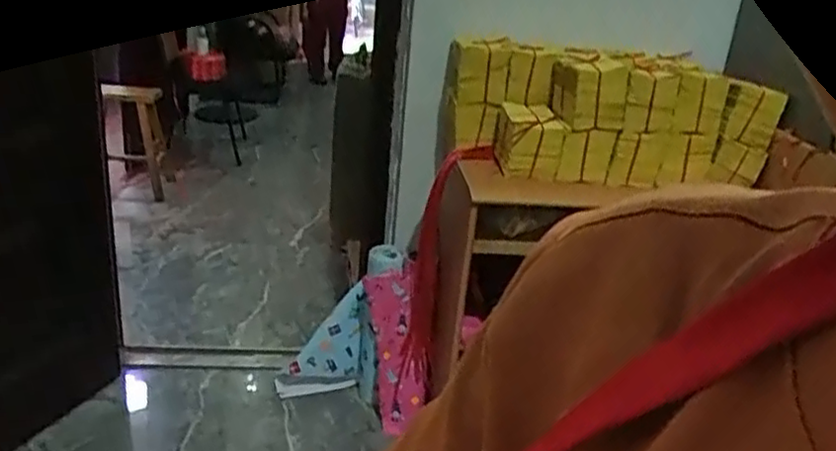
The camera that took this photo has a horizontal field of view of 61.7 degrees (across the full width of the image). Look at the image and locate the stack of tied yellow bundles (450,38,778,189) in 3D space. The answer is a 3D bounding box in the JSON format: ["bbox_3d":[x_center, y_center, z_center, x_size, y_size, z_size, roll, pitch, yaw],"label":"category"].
[{"bbox_3d":[0.456,-0.281,1.708,0.707,0.258,0.317,1,23,-9],"label":"stack of tied yellow bundles"}]

